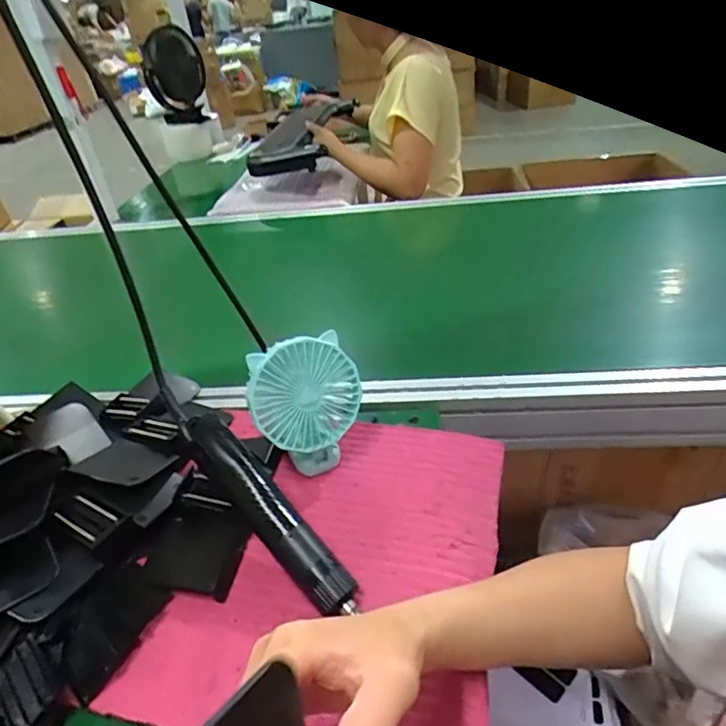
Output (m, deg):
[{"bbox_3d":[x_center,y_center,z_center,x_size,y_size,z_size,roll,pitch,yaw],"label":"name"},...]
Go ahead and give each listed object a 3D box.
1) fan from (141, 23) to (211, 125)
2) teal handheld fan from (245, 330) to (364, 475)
[{"bbox_3d":[-0.549,-0.841,1.575,0.169,0.248,0.155,-14,35,-11],"label":"fan"},{"bbox_3d":[-0.048,0.043,0.486,0.096,0.126,0.048,-12,35,-7],"label":"teal handheld fan"}]

